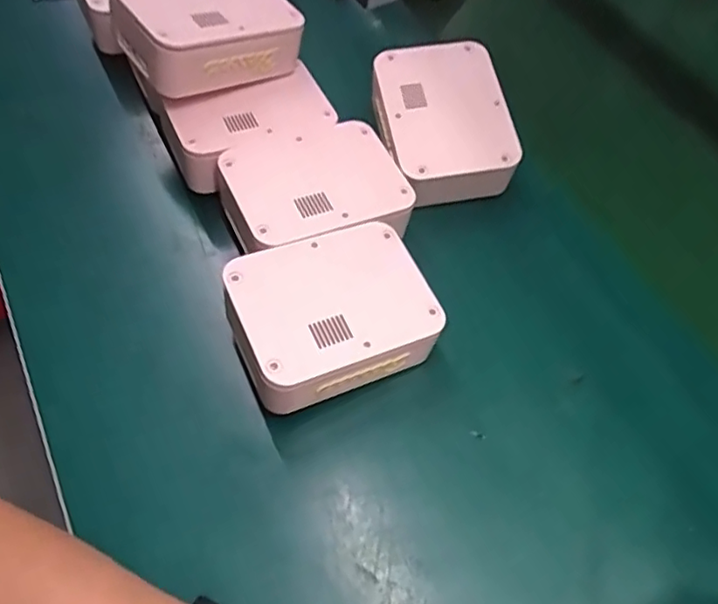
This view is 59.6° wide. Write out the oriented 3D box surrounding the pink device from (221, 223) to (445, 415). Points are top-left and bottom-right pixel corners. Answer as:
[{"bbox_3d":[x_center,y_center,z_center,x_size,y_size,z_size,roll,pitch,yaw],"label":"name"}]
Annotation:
[{"bbox_3d":[-0.019,0.006,0.420,0.127,0.044,0.098,-21,61,-16],"label":"pink device"}]

